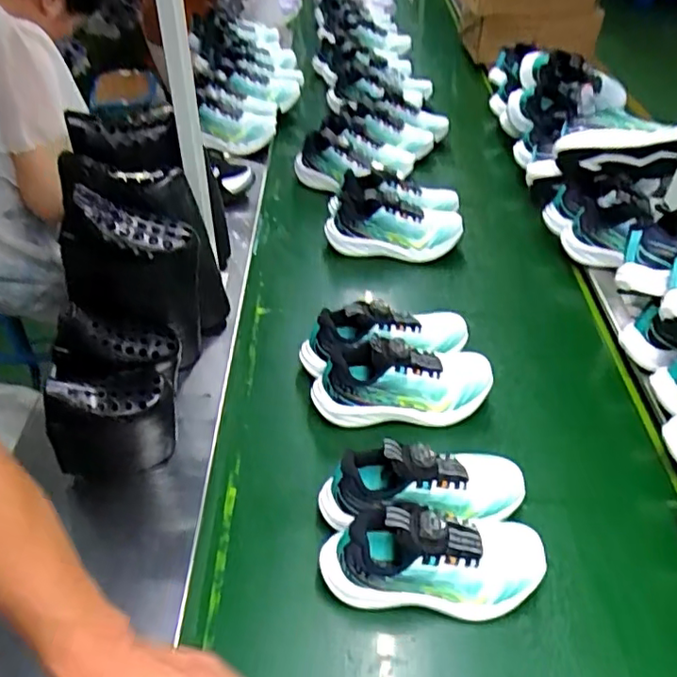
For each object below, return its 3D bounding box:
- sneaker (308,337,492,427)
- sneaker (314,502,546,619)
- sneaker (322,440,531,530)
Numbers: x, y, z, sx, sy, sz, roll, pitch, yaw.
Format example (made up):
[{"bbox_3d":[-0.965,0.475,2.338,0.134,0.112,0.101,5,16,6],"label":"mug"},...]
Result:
[{"bbox_3d":[0.085,0.061,0.787,0.231,0.117,0.085,-4,44,-6],"label":"sneaker"},{"bbox_3d":[0.096,0.223,0.610,0.224,0.119,0.093,0,44,-2],"label":"sneaker"},{"bbox_3d":[0.094,0.161,0.660,0.224,0.099,0.086,-4,44,-7],"label":"sneaker"}]

